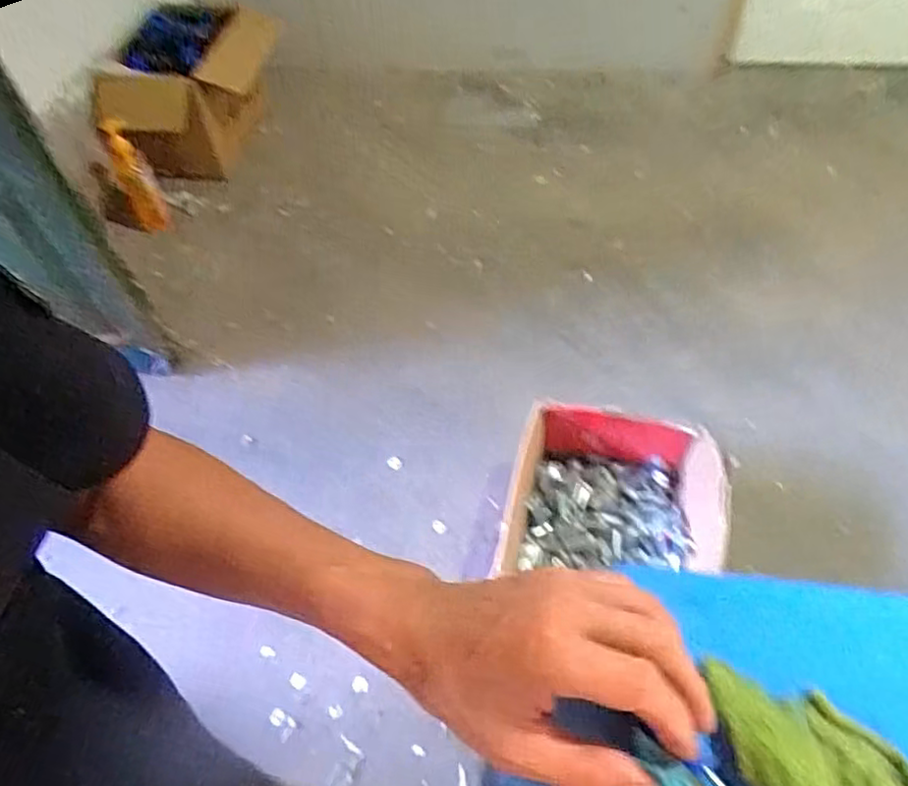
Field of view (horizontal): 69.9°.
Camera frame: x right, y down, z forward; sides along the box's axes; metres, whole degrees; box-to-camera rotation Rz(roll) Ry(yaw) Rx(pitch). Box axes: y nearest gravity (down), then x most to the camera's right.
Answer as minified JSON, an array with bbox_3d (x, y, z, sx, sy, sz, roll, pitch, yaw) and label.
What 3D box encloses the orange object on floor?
[{"bbox_3d":[-0.807,-0.546,1.637,0.090,0.283,0.063,-26,17,-14],"label":"orange object on floor"}]

